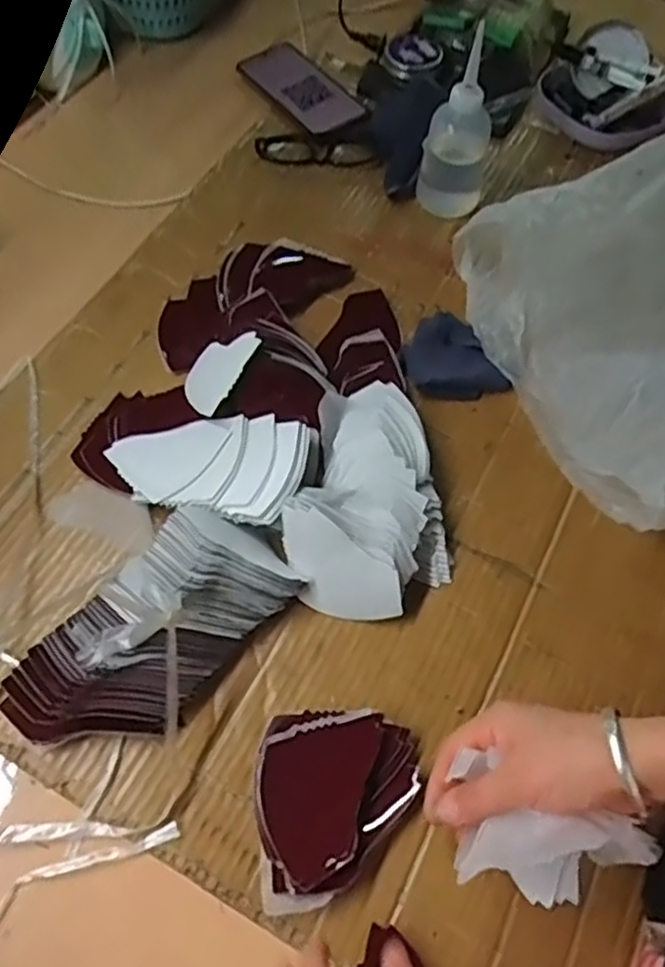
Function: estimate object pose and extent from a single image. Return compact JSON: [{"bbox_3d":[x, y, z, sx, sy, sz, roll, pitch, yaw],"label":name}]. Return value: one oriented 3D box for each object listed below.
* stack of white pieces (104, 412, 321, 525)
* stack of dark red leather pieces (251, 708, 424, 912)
[{"bbox_3d":[-0.096,-0.017,0.538,0.164,0.049,0.086,16,63,8],"label":"stack of white pieces"},{"bbox_3d":[0.004,0.202,0.441,0.104,0.028,0.106,-7,62,-4],"label":"stack of dark red leather pieces"}]

